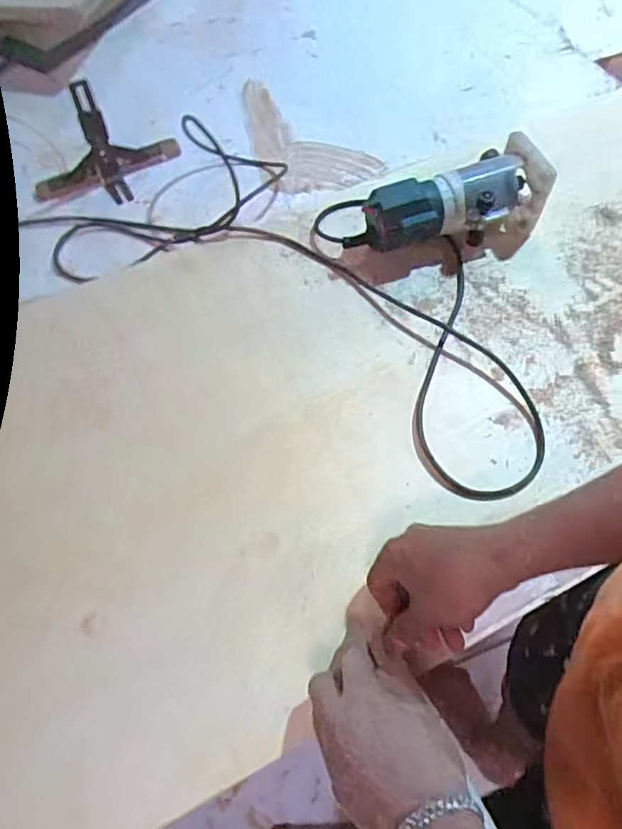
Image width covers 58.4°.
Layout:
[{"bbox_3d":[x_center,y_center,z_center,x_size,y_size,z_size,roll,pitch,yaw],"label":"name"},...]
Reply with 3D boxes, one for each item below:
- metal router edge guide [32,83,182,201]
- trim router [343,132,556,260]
[{"bbox_3d":[-0.269,-0.347,0.701,0.195,0.135,0.086,-26,63,-13],"label":"metal router edge guide"},{"bbox_3d":[0.156,-0.229,0.649,0.233,0.088,0.093,-20,62,-10],"label":"trim router"}]

